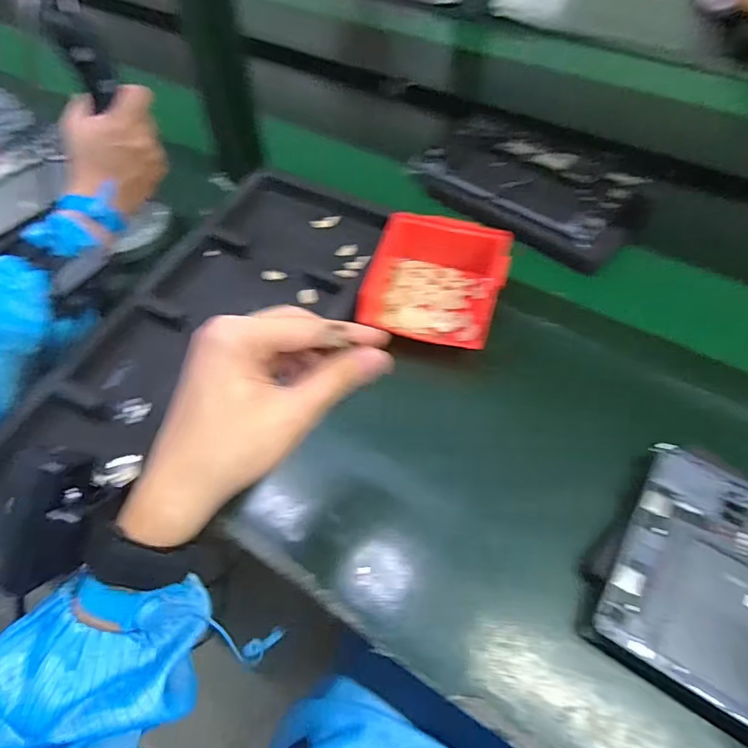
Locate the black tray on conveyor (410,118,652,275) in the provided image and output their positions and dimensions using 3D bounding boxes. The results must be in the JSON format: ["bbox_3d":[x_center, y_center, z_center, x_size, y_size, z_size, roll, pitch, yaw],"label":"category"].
[{"bbox_3d":[0.208,-0.258,0.643,0.289,0.034,0.201,33,62,21],"label":"black tray on conveyor"}]

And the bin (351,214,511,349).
[{"bbox_3d":[0.066,-0.100,0.522,0.134,0.076,0.141,14,57,10],"label":"bin"}]

